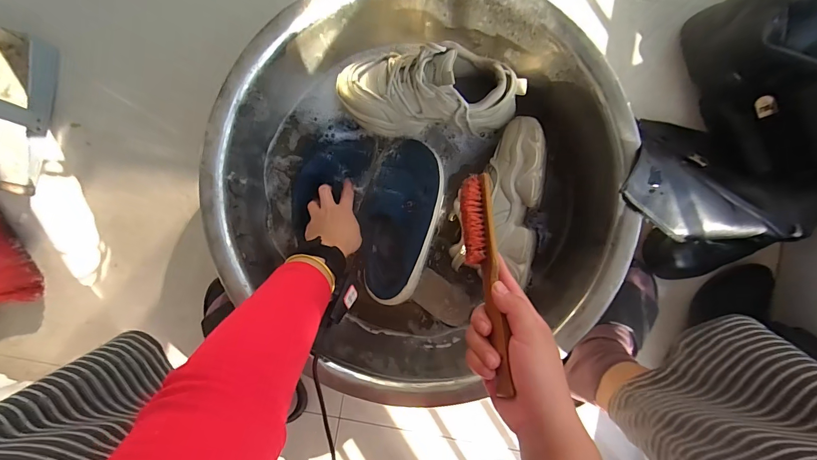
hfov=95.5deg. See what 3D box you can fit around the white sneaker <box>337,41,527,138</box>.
[{"bbox_3d":[0.027,-0.200,0.543,0.268,0.103,0.109,1,89,1],"label":"white sneaker"}]

